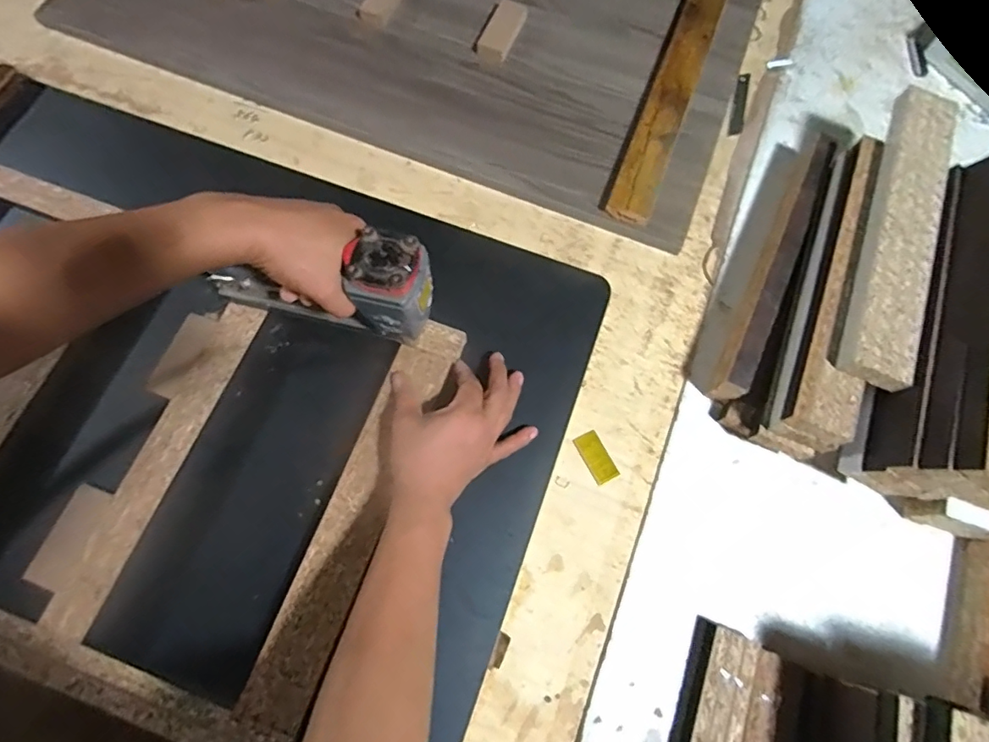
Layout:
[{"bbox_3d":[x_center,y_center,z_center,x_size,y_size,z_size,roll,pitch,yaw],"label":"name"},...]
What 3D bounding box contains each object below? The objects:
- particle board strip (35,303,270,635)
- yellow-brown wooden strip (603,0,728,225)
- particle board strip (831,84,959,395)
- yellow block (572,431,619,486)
[{"bbox_3d":[-0.281,0.072,0.447,0.039,0.023,0.286,20,73,4],"label":"particle board strip"},{"bbox_3d":[0.218,-0.359,0.615,0.051,0.020,0.448,22,73,5],"label":"yellow-brown wooden strip"},{"bbox_3d":[0.372,-0.135,0.472,0.058,0.019,0.321,23,73,5],"label":"particle board strip"},{"bbox_3d":[0.096,0.082,0.495,0.024,0.004,0.048,-27,76,-9],"label":"yellow block"}]

